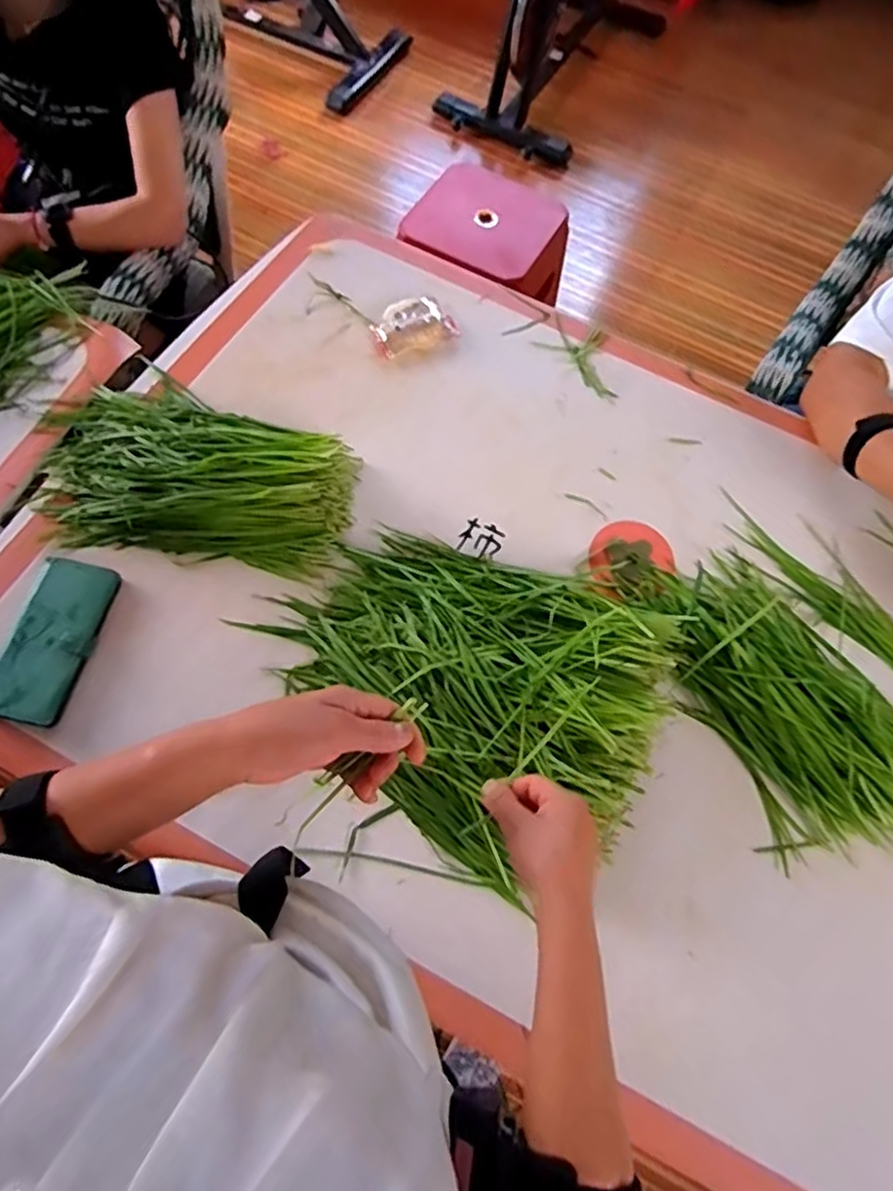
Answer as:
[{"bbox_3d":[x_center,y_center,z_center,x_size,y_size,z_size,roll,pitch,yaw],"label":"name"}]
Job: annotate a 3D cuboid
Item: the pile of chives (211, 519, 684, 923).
[{"bbox_3d":[0.019,0.068,0.620,0.365,0.082,0.286,33,73,9],"label":"pile of chives"}]

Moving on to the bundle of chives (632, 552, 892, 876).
[{"bbox_3d":[0.341,0.091,0.653,0.182,0.063,0.307,-20,69,-12],"label":"bundle of chives"}]

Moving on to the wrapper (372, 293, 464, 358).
[{"bbox_3d":[-0.044,-0.345,0.825,0.106,0.020,0.069,-26,71,-14],"label":"wrapper"}]

